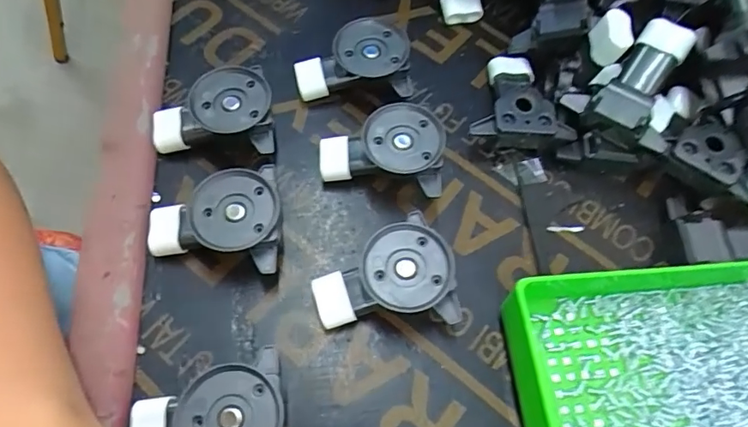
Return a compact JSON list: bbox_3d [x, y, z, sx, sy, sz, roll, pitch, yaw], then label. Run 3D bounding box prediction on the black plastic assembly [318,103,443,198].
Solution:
[{"bbox_3d":[0.005,-0.034,0.275,0.066,0.034,0.036,13,64,3],"label":"black plastic assembly"}]

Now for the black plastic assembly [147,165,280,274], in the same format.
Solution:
[{"bbox_3d":[-0.080,0.005,0.250,0.065,0.033,0.047,-1,65,-4],"label":"black plastic assembly"}]

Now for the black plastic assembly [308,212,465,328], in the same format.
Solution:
[{"bbox_3d":[0.004,0.031,0.245,0.065,0.030,0.047,-5,65,-6],"label":"black plastic assembly"}]

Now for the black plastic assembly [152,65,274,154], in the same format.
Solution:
[{"bbox_3d":[-0.087,-0.055,0.278,0.065,0.031,0.041,6,64,-1],"label":"black plastic assembly"}]

